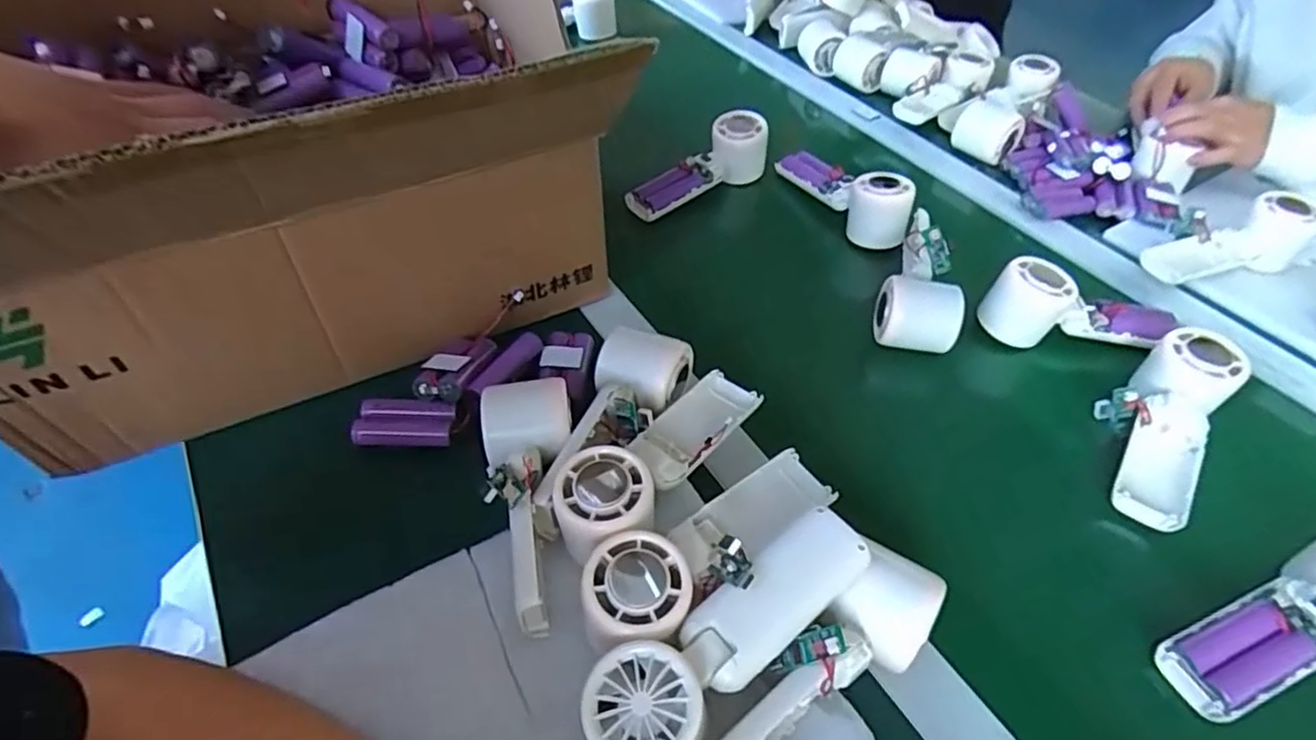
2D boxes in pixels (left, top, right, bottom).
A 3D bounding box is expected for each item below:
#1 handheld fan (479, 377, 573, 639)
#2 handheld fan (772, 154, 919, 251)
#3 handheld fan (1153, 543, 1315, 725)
[{"bbox_3d":[-0.077,0.074,0.407,0.056,0.048,0.159,-9,48,-6],"label":"handheld fan"},{"bbox_3d":[0.183,-0.184,0.671,0.048,0.053,0.157,-30,53,-23],"label":"handheld fan"},{"bbox_3d":[0.372,0.143,0.387,0.174,0.062,0.053,-19,50,-15],"label":"handheld fan"}]

